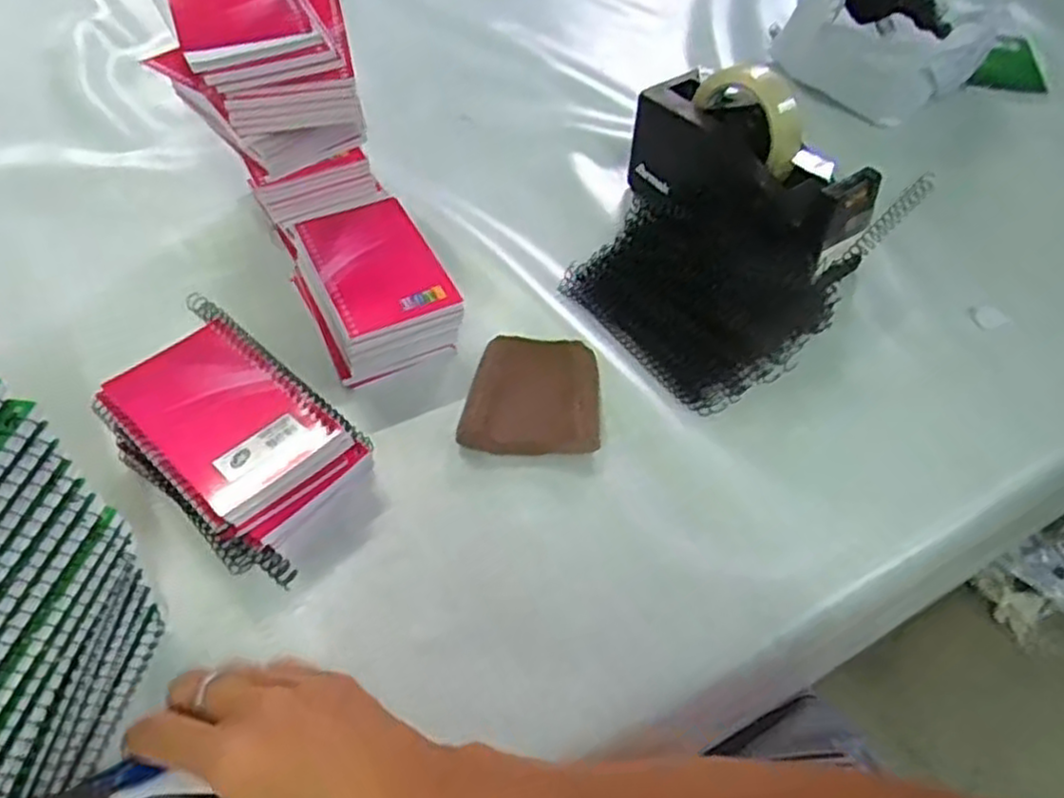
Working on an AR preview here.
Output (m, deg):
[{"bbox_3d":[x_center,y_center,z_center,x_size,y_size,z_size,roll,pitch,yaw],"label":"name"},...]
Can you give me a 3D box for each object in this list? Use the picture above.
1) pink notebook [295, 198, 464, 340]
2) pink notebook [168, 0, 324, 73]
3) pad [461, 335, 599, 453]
[{"bbox_3d":[-0.109,-0.097,0.528,0.078,0.012,0.120,-21,53,-18],"label":"pink notebook"},{"bbox_3d":[-0.195,-0.262,0.497,0.080,0.010,0.142,-17,52,-16],"label":"pink notebook"},{"bbox_3d":[0.000,-0.003,0.499,0.089,0.023,0.083,1,51,2],"label":"pad"}]

